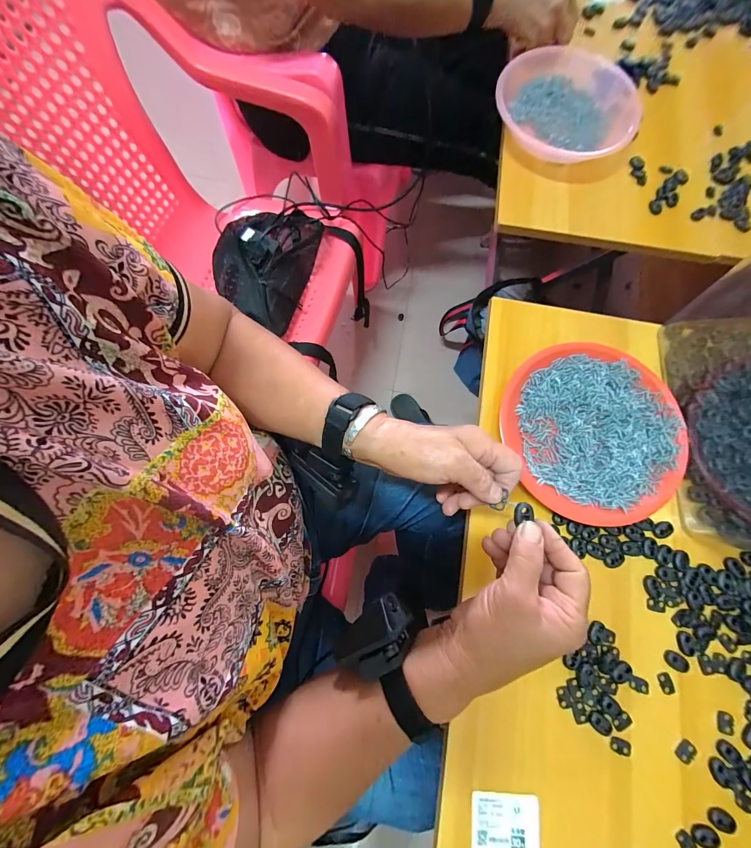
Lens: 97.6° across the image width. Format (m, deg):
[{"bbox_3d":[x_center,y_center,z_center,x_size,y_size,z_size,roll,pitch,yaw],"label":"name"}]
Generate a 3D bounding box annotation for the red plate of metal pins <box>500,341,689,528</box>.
[{"bbox_3d":[0.236,0.006,0.357,0.180,0.018,0.186,0,78,-1],"label":"red plate of metal pins"}]

